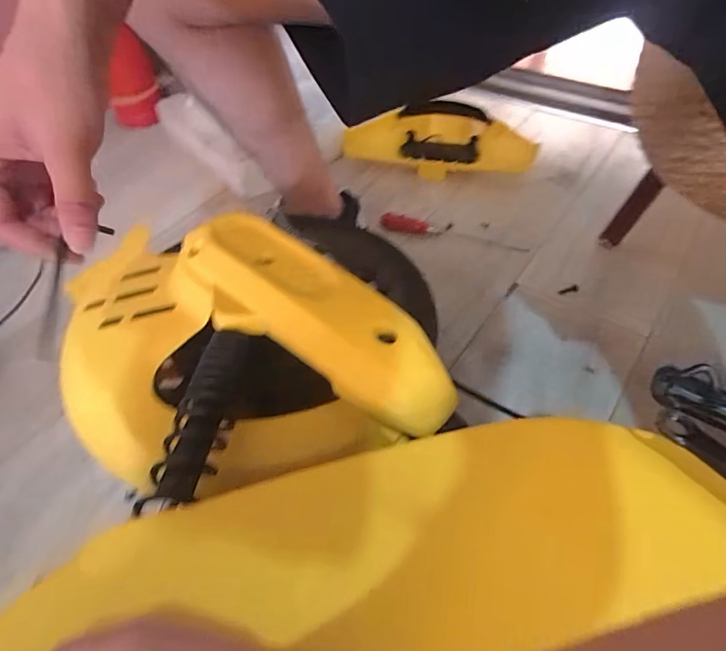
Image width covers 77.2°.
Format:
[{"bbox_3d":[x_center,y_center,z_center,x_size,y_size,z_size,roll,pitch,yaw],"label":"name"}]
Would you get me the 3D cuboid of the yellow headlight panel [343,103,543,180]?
[{"bbox_3d":[0.146,-0.375,0.913,0.369,0.082,0.131,9,54,12],"label":"yellow headlight panel"}]

